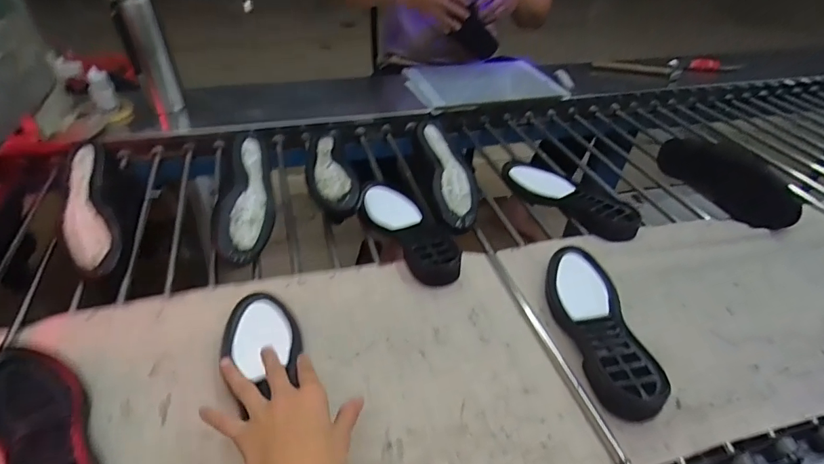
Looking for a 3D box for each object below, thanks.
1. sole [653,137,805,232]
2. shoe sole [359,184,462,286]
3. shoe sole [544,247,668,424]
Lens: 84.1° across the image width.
[{"bbox_3d":[0.551,-0.100,0.807,0.040,0.092,0.249,7,31,-25],"label":"sole"},{"bbox_3d":[-0.005,-0.004,0.713,0.081,0.029,0.233,-22,45,-24],"label":"shoe sole"},{"bbox_3d":[0.231,0.112,0.577,0.085,0.030,0.245,-2,41,-2],"label":"shoe sole"}]

